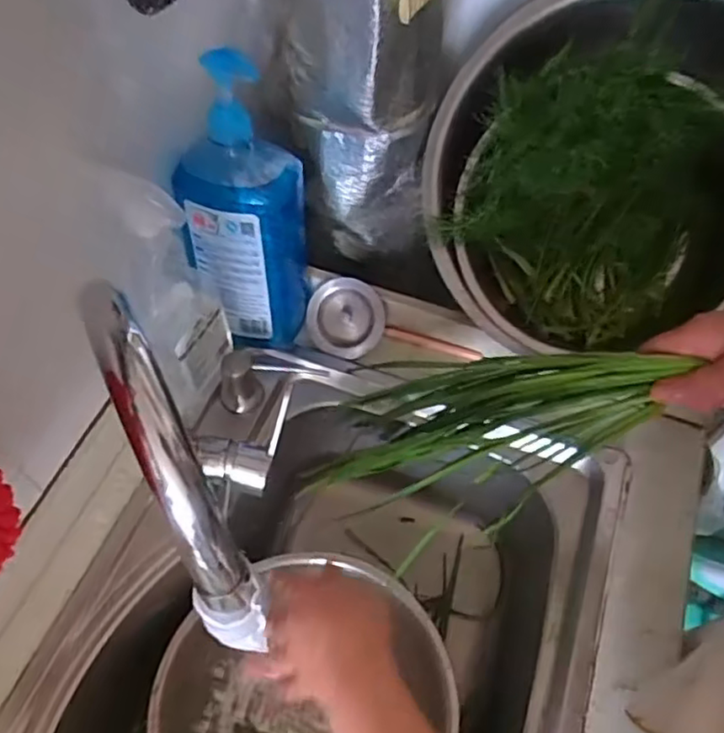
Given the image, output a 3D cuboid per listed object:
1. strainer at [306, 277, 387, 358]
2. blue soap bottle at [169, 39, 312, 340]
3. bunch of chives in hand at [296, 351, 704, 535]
[{"bbox_3d":[-0.016,-0.052,0.691,0.081,0.081,0.010,23,13,-8],"label":"strainer"},{"bbox_3d":[-0.106,-0.137,0.589,0.109,0.269,0.093,-5,57,-5],"label":"blue soap bottle"},{"bbox_3d":[0.084,0.055,0.546,0.345,0.084,0.110,-18,47,38],"label":"bunch of chives in hand"}]

